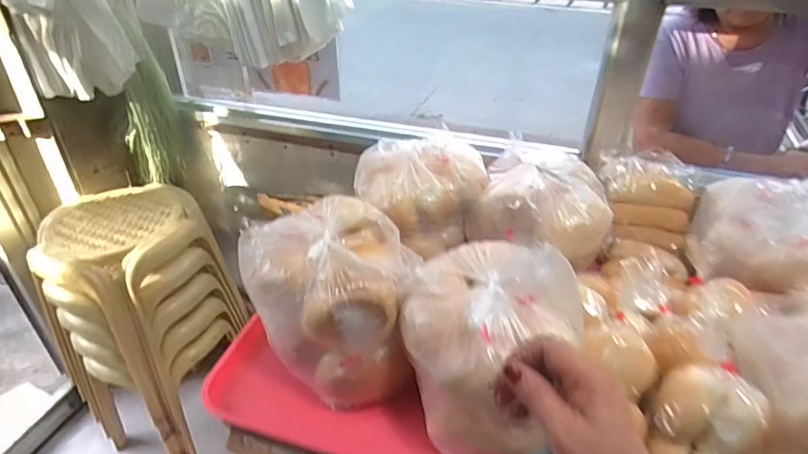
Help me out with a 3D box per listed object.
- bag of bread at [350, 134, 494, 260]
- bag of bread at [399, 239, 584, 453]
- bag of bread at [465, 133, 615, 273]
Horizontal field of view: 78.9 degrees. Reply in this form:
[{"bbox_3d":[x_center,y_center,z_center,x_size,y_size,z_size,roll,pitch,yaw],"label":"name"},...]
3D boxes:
[{"bbox_3d":[0.028,-0.069,0.835,0.216,0.139,0.187,-20,40,-27],"label":"bag of bread"},{"bbox_3d":[0.093,0.129,0.583,0.178,0.193,0.196,-22,41,-29],"label":"bag of bread"},{"bbox_3d":[0.224,-0.040,0.782,0.206,0.121,0.190,17,38,23],"label":"bag of bread"}]

